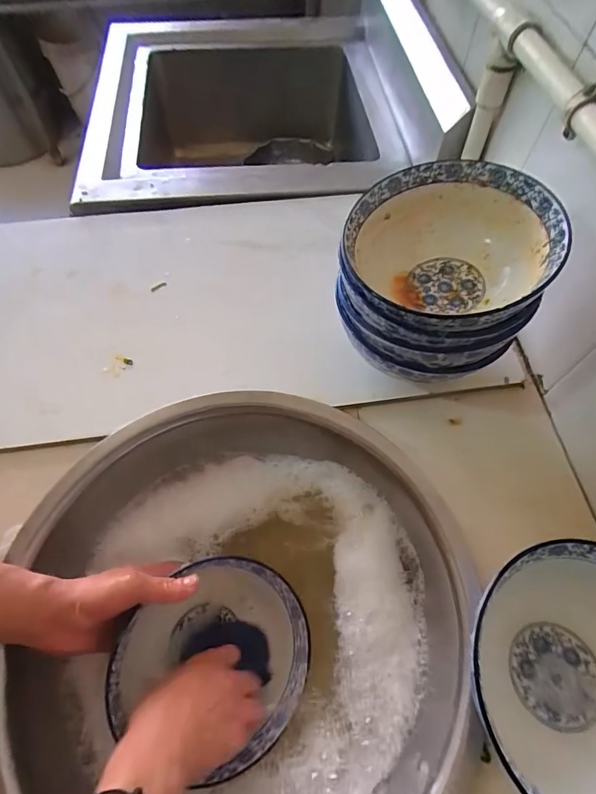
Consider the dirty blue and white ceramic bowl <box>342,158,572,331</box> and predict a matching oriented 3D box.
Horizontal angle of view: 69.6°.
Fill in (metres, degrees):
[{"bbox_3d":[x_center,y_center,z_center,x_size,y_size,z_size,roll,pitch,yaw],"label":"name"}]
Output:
[{"bbox_3d":[0.142,-0.138,0.428,0.182,0.094,0.192,0,61,-1],"label":"dirty blue and white ceramic bowl"}]

